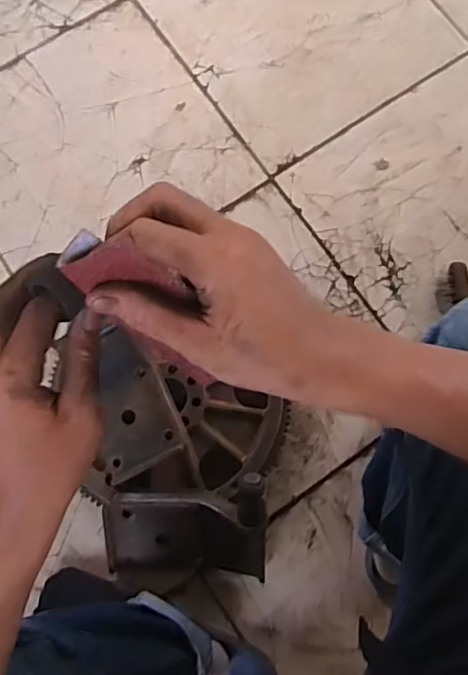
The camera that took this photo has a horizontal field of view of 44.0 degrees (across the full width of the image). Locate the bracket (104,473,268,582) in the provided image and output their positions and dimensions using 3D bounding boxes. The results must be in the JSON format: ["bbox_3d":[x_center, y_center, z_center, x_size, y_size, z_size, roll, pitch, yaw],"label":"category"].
[{"bbox_3d":[-0.062,0.233,0.721,0.200,0.122,0.131,2,80,1],"label":"bracket"}]

